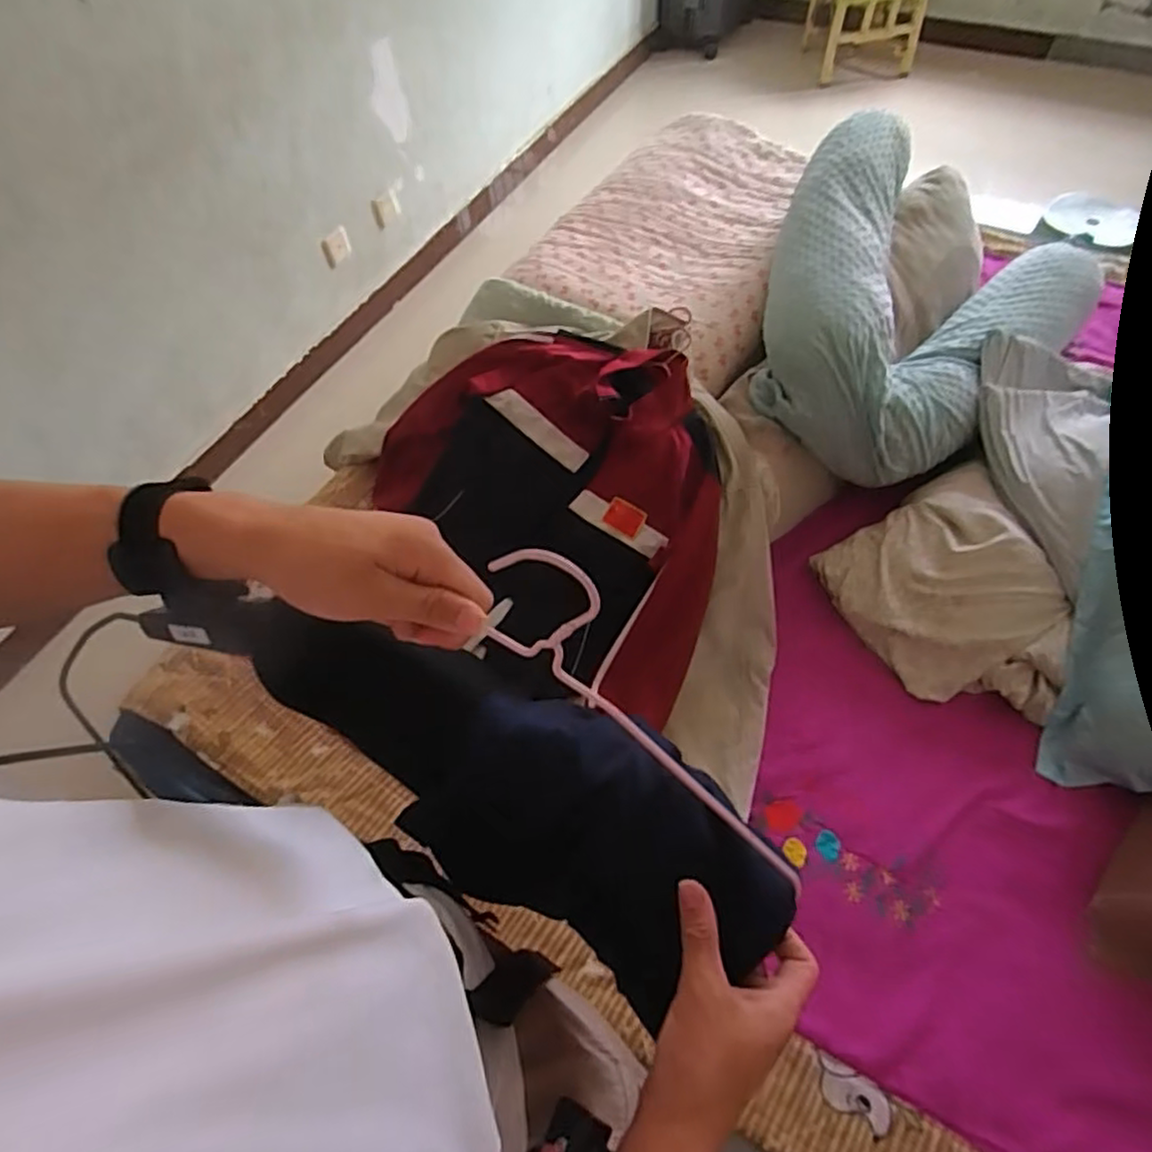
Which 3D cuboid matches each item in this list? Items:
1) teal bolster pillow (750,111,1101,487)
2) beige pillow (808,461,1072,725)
[{"bbox_3d":[0.596,-0.509,1.216,0.546,0.270,0.708,31,65,21],"label":"teal bolster pillow"},{"bbox_3d":[0.595,0.025,1.071,0.311,0.116,0.395,-18,59,-7],"label":"beige pillow"}]

